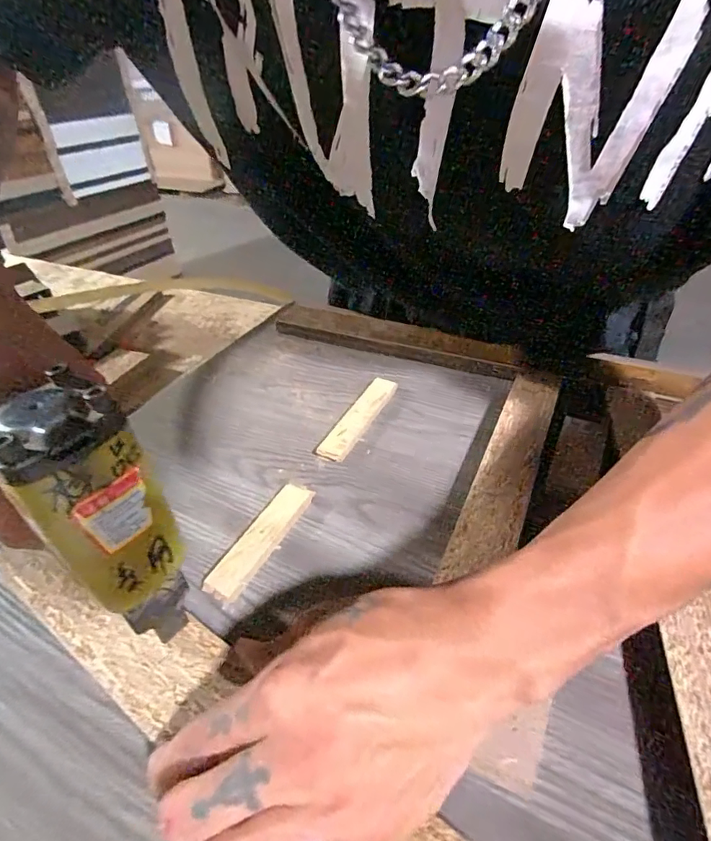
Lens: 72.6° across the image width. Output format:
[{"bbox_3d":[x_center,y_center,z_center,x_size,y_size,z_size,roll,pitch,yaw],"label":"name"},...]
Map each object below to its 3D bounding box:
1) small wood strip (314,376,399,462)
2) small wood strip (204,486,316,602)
[{"bbox_3d":[0.004,-0.003,0.410,0.027,0.012,0.108,15,41,23],"label":"small wood strip"},{"bbox_3d":[-0.060,0.077,0.318,0.022,0.012,0.092,15,41,22],"label":"small wood strip"}]

